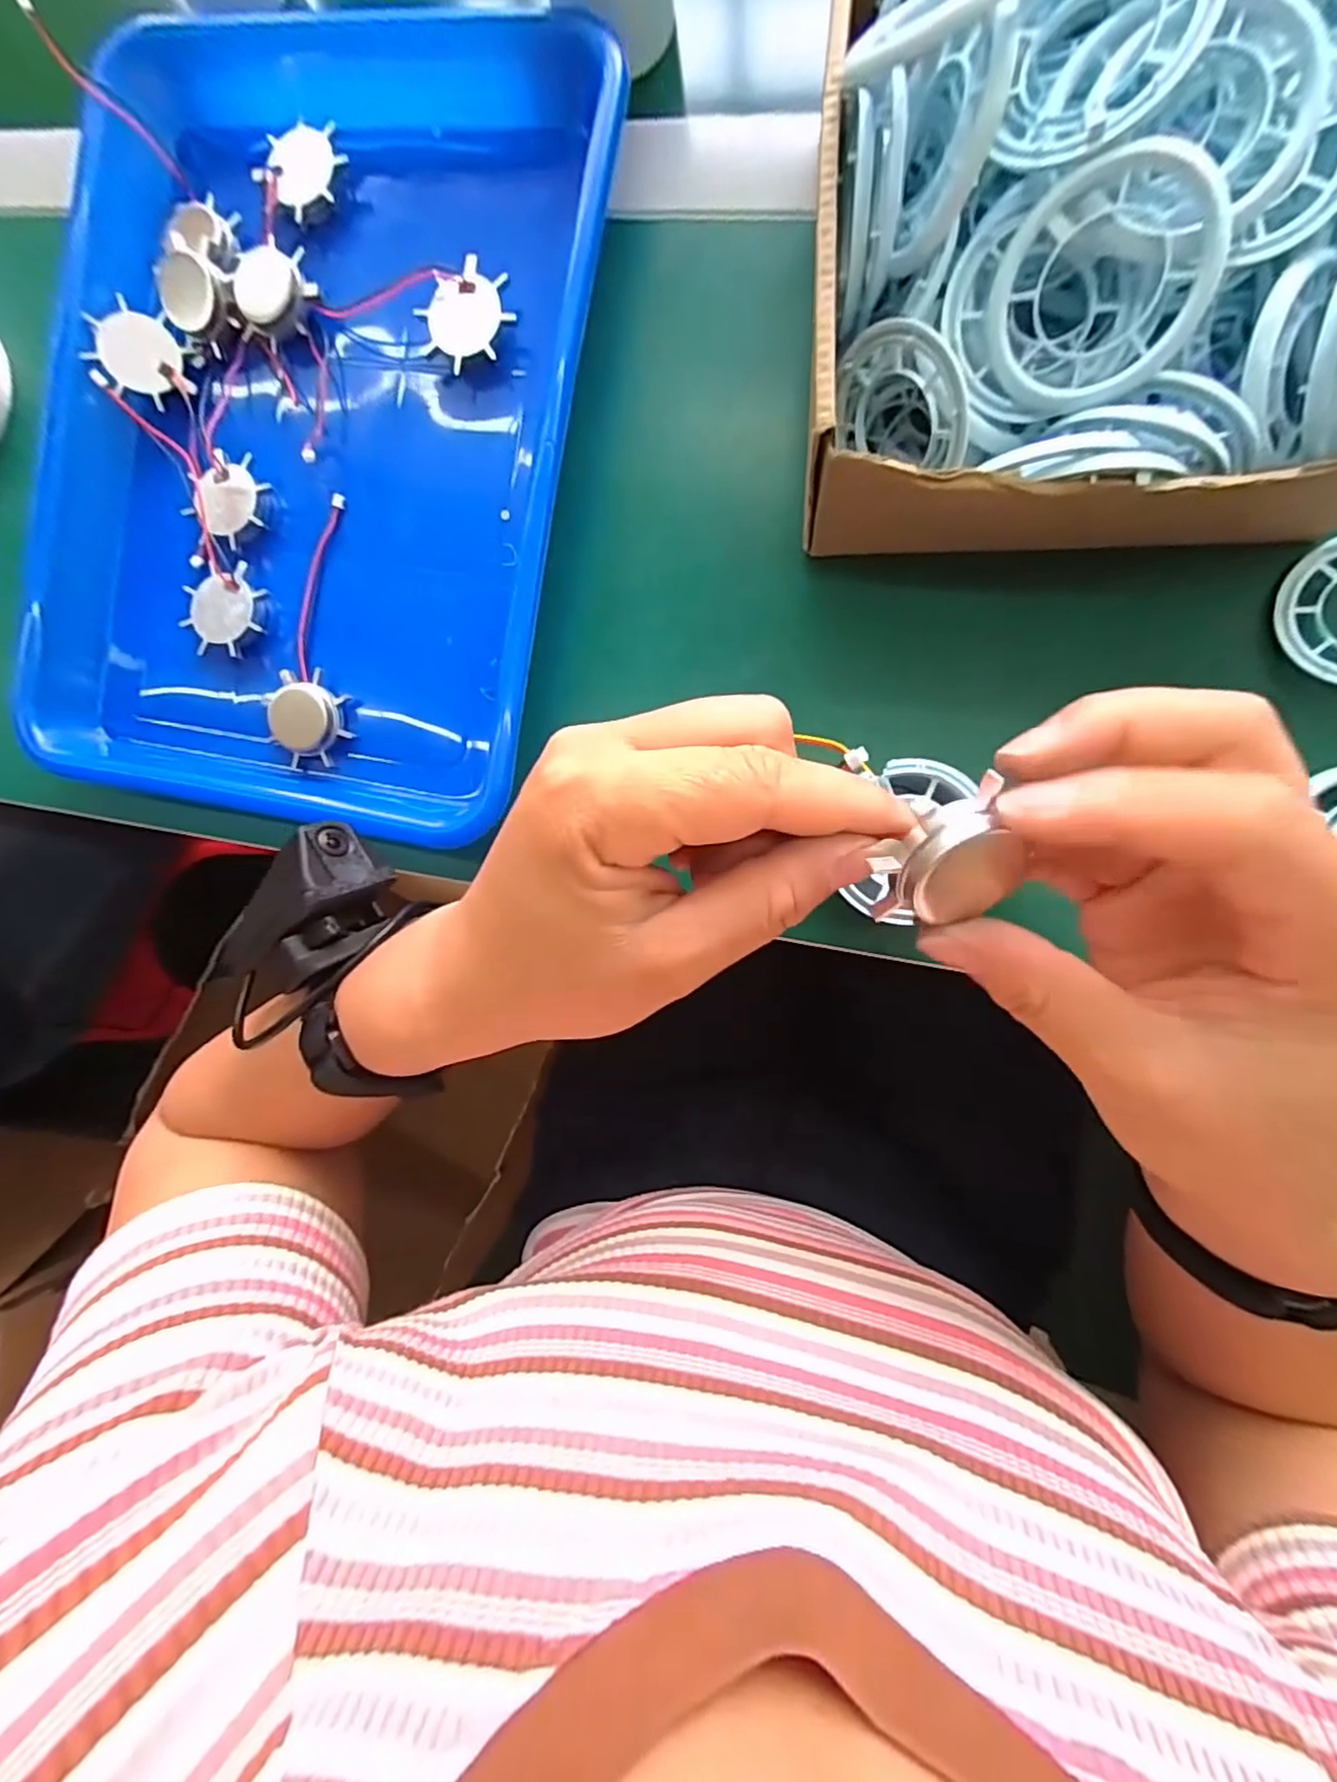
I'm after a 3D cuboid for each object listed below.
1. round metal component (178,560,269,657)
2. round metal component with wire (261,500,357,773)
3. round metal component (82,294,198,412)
[{"bbox_3d":[-0.207,-0.131,0.301,0.037,0.018,0.041,6,91,8],"label":"round metal component"},{"bbox_3d":[-0.169,-0.119,0.293,0.037,0.017,0.119,-2,90,8],"label":"round metal component with wire"},{"bbox_3d":[-0.243,-0.247,0.295,0.040,0.005,0.041,-2,98,-17],"label":"round metal component"}]

